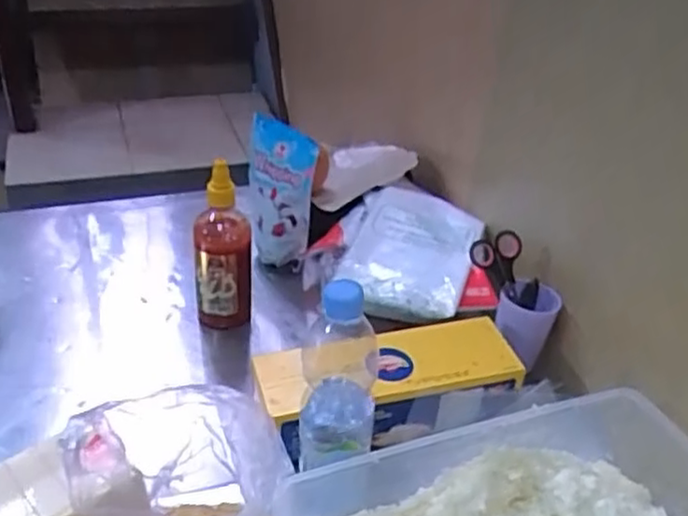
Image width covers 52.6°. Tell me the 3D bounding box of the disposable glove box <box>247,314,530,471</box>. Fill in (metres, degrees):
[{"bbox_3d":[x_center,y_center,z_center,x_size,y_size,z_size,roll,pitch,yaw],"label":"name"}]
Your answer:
[{"bbox_3d":[0.047,0.132,0.738,0.261,0.075,0.109,-11,37,-22],"label":"disposable glove box"}]

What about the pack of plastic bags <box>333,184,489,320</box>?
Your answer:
[{"bbox_3d":[0.092,-0.013,0.924,0.157,0.045,0.266,12,35,11],"label":"pack of plastic bags"}]

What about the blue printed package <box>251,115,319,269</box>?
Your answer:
[{"bbox_3d":[-0.093,-0.087,0.954,0.041,0.191,0.131,-13,31,-44],"label":"blue printed package"}]

